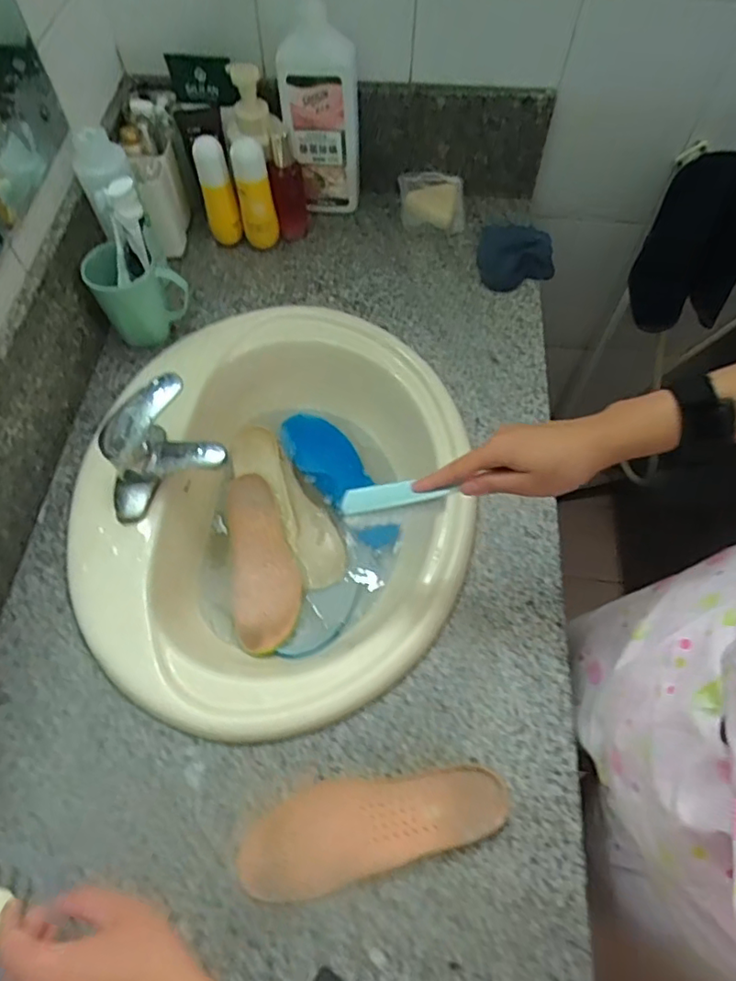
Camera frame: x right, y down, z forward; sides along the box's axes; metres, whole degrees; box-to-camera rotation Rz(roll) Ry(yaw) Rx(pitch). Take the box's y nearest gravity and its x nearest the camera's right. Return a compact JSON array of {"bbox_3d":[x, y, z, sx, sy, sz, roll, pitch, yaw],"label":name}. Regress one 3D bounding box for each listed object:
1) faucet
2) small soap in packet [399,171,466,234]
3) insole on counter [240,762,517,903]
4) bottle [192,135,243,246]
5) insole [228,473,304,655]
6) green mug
[{"bbox_3d":[-0.236,-0.040,0.653,0.132,0.103,0.095,-31,68,-15],"label":"faucet"},{"bbox_3d":[0.098,-0.436,0.896,0.093,0.019,0.093,-3,83,2],"label":"small soap in packet"},{"bbox_3d":[0.007,0.296,0.531,0.237,0.018,0.079,-14,64,-8],"label":"insole on counter"},{"bbox_3d":[-0.207,-0.407,0.824,0.044,0.150,0.033,-16,64,-9],"label":"bottle"},{"bbox_3d":[-0.128,0.084,0.738,0.079,0.021,0.224,-8,64,-5],"label":"insole"},{"bbox_3d":[-0.288,-0.251,0.752,0.103,0.113,0.067,-26,66,-13],"label":"green mug"}]

